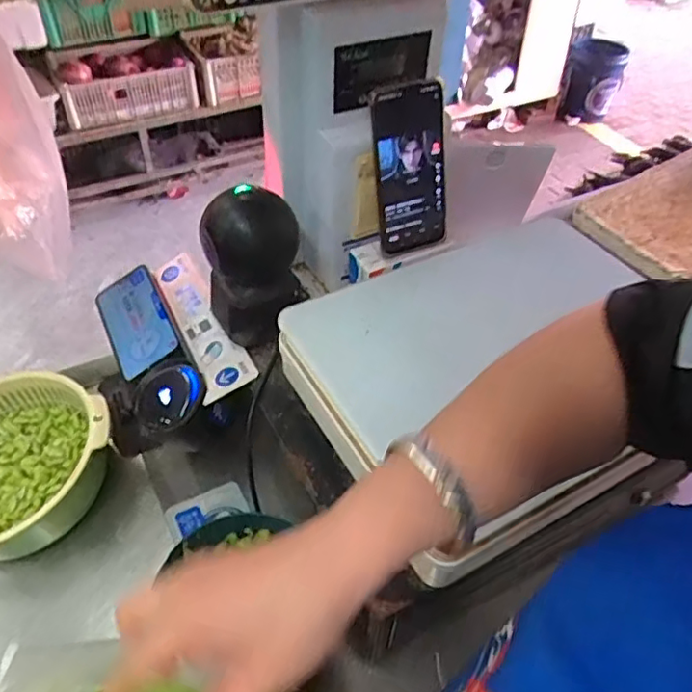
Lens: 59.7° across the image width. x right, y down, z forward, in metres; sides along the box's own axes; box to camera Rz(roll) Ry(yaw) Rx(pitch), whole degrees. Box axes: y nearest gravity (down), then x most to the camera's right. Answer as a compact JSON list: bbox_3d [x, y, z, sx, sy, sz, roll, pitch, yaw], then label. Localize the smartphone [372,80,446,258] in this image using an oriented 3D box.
[{"bbox_3d":[0.066,-0.172,0.592,0.078,0.162,0.013,-23,38,-17],"label":"smartphone"}]

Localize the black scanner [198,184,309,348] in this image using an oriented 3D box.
[{"bbox_3d":[-0.092,-0.083,0.615,0.102,0.145,0.079,-8,47,-10],"label":"black scanner"}]

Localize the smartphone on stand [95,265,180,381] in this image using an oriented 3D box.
[{"bbox_3d":[-0.243,-0.032,0.699,0.077,0.010,0.168,-36,51,0],"label":"smartphone on stand"}]

